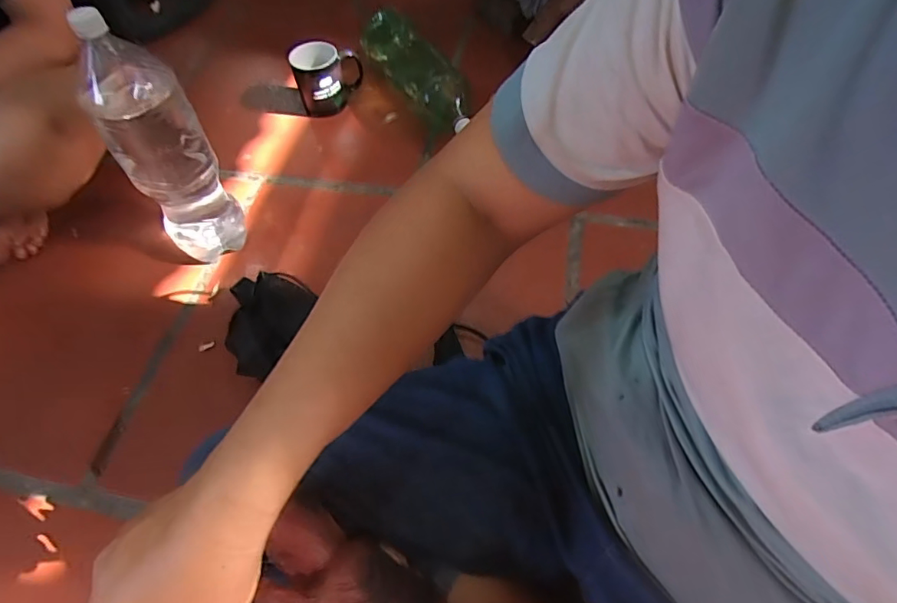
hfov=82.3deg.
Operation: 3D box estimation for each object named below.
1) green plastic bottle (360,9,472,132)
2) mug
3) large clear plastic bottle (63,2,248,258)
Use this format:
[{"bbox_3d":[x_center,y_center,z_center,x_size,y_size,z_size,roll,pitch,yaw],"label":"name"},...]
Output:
[{"bbox_3d":[-0.058,-0.401,0.891,0.102,0.107,0.327,-26,59,-13],"label":"green plastic bottle"},{"bbox_3d":[-0.205,-0.385,0.886,0.118,0.108,0.093,-13,57,-5],"label":"mug"},{"bbox_3d":[-0.343,-0.175,0.633,0.101,0.339,0.081,-34,61,-19],"label":"large clear plastic bottle"}]

